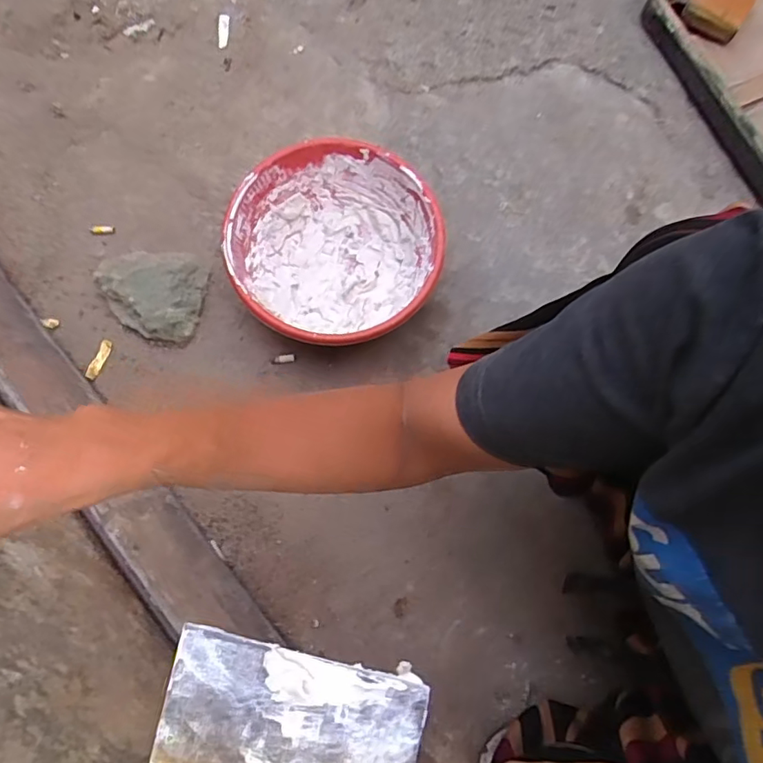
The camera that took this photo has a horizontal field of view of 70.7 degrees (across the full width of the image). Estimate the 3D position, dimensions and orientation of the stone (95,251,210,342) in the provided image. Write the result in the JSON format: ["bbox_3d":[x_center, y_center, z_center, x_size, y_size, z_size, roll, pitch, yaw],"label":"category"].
[{"bbox_3d":[-0.298,-0.117,0.697,0.126,0.048,0.117,0,75,-1],"label":"stone"}]

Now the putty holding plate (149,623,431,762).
[{"bbox_3d":[-0.045,0.168,0.241,0.117,0.010,0.087,11,84,5],"label":"putty holding plate"}]

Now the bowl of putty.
[{"bbox_3d":[-0.056,-0.160,0.682,0.245,0.107,0.245,0,75,-1],"label":"bowl of putty"}]

